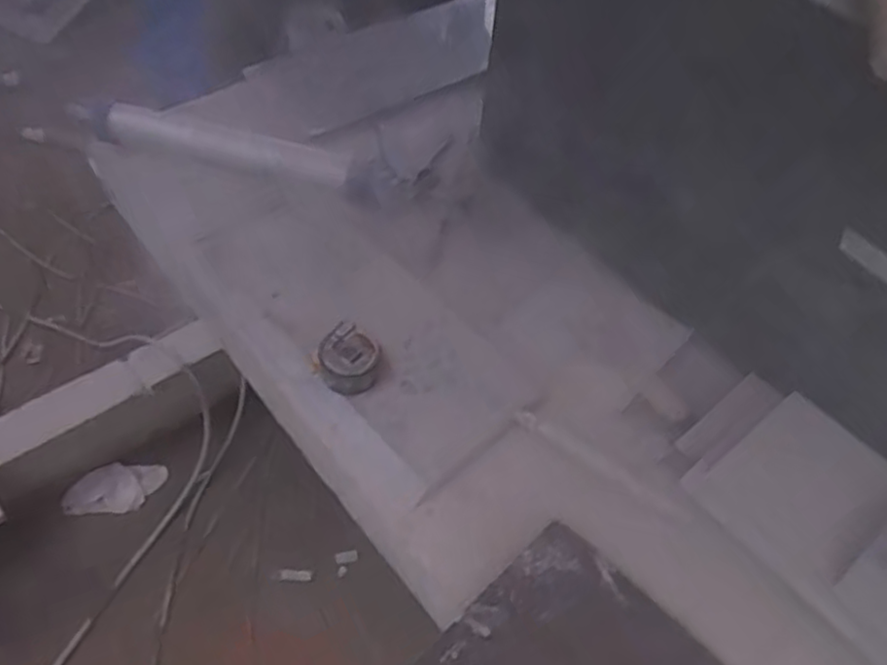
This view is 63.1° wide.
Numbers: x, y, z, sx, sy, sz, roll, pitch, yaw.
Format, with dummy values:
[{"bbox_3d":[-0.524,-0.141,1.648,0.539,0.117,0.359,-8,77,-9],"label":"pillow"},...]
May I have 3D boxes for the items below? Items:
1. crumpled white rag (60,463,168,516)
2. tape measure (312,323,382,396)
[{"bbox_3d":[-0.676,0.323,1.494,0.189,0.034,0.098,0,95,-25],"label":"crumpled white rag"},{"bbox_3d":[-0.104,0.030,0.789,0.067,0.032,0.065,2,52,-2],"label":"tape measure"}]

